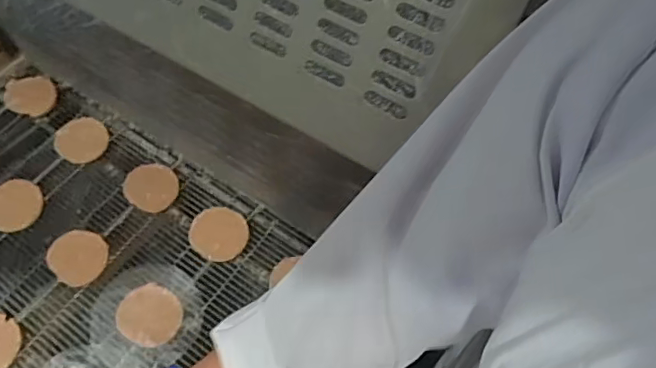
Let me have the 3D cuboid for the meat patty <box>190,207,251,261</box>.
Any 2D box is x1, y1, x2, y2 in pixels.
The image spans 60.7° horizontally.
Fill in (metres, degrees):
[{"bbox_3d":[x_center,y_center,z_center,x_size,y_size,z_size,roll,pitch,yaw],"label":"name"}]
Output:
[{"bbox_3d":[-0.130,0.059,0.673,0.069,0.011,0.068,30,58,16],"label":"meat patty"}]

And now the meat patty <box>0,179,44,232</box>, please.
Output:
[{"bbox_3d":[-0.388,0.025,0.691,0.066,0.011,0.066,2,55,-2],"label":"meat patty"}]

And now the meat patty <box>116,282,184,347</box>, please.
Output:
[{"bbox_3d":[-0.196,0.142,0.615,0.070,0.014,0.064,2,55,-2],"label":"meat patty"}]

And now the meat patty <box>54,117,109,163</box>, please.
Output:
[{"bbox_3d":[-0.323,-0.057,0.737,0.067,0.007,0.063,-1,71,2],"label":"meat patty"}]

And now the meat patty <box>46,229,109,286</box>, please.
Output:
[{"bbox_3d":[-0.292,0.084,0.657,0.070,0.008,0.063,39,61,22],"label":"meat patty"}]

